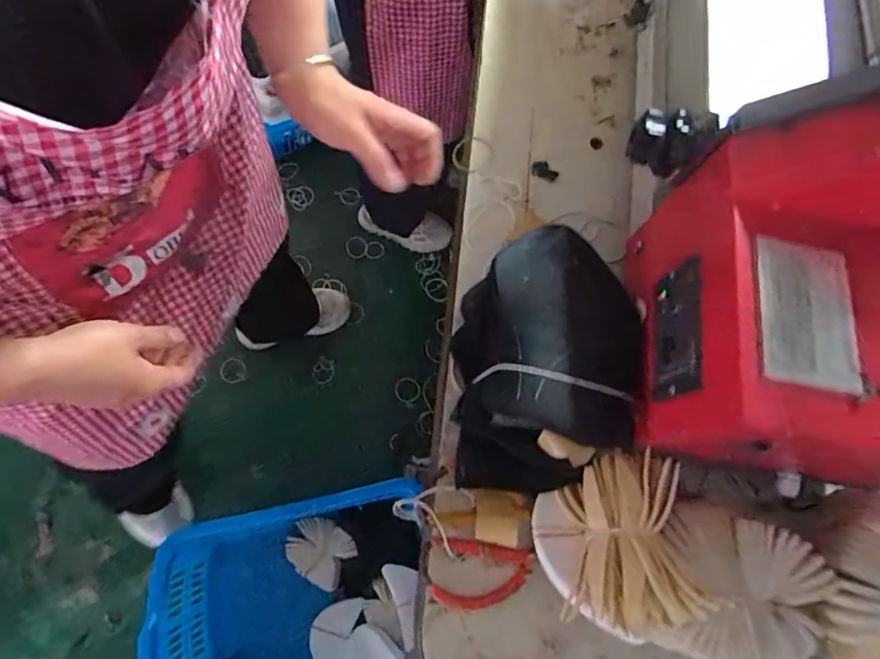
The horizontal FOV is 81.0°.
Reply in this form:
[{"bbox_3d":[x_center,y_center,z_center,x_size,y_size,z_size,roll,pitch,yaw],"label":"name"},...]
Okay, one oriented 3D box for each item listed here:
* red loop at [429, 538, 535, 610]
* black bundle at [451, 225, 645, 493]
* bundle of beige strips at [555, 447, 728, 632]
[{"bbox_3d":[0.034,0.204,0.428,0.082,0.018,0.051,10,71,-6],"label":"red loop"},{"bbox_3d":[0.087,0.027,0.432,0.140,0.081,0.202,7,71,-7],"label":"black bundle"},{"bbox_3d":[0.147,0.156,0.391,0.093,0.068,0.122,5,71,-8],"label":"bundle of beige strips"}]

